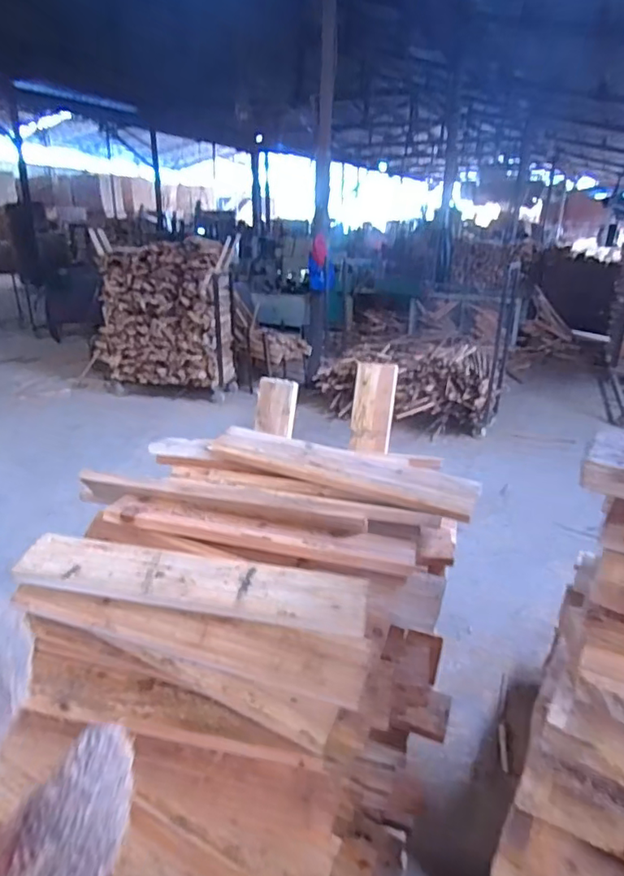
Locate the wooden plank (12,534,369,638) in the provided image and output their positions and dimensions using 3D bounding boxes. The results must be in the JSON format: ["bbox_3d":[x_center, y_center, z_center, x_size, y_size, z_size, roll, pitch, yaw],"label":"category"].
[{"bbox_3d":[-0.168,0.195,0.759,0.476,0.016,0.090,5,38,10],"label":"wooden plank"}]

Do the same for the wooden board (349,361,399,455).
[{"bbox_3d":[0.129,-0.064,1.168,0.086,0.188,0.020,7,3,11],"label":"wooden board"}]

